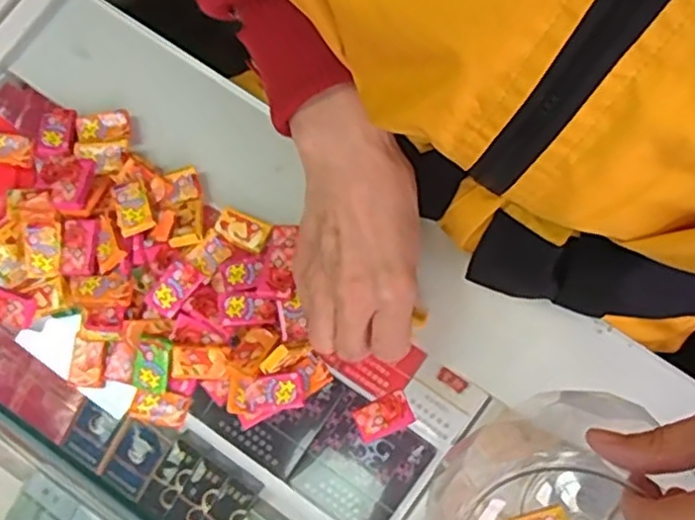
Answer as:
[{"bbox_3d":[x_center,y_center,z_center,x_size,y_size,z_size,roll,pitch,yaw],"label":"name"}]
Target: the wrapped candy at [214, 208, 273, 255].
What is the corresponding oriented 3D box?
[{"bbox_3d":[-0.070,-0.020,0.449,0.035,0.006,0.022,25,80,6],"label":"wrapped candy"}]

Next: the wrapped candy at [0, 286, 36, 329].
[{"bbox_3d":[-0.218,0.031,0.434,0.037,0.006,0.022,18,79,5],"label":"wrapped candy"}]

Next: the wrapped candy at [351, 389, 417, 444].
[{"bbox_3d":[0.023,0.099,0.423,0.035,0.005,0.022,-25,79,-4],"label":"wrapped candy"}]

